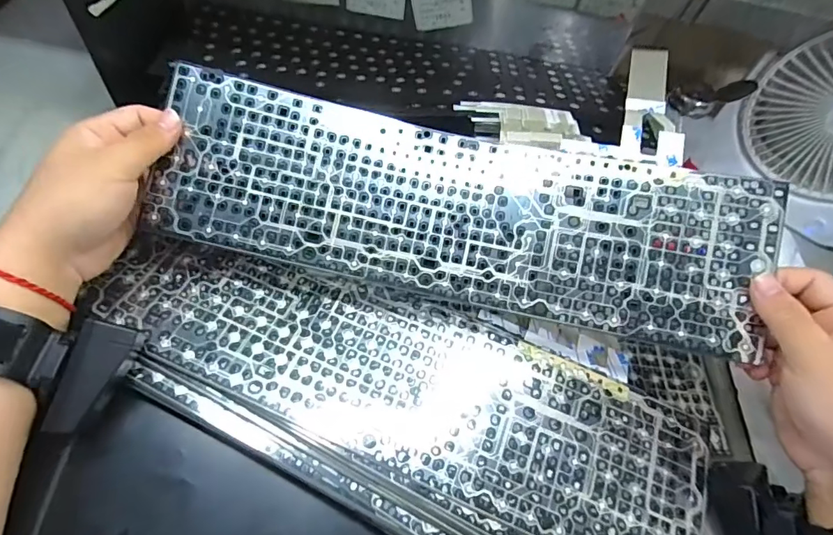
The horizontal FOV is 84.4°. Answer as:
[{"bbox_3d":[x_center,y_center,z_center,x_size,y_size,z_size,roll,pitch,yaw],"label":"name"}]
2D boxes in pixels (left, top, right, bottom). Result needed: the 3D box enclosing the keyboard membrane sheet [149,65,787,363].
[{"bbox_3d":[0.027,-0.043,0.325,0.410,0.026,0.121,13,85,4],"label":"keyboard membrane sheet"}]

